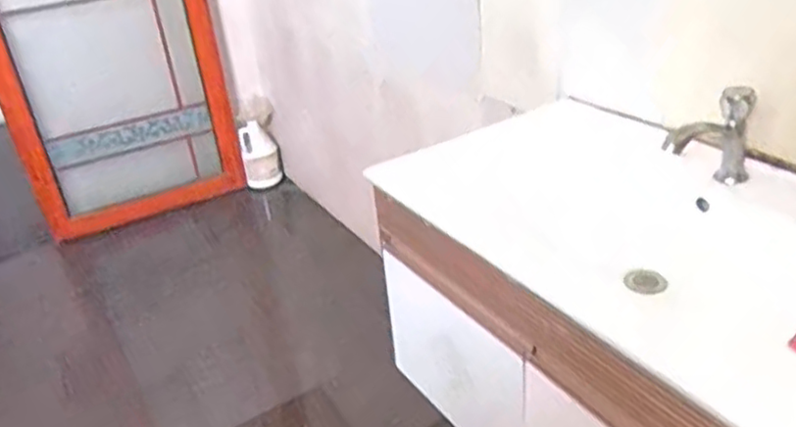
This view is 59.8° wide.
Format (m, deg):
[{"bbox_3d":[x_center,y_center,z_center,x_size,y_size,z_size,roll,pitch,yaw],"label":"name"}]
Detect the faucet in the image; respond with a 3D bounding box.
[{"bbox_3d":[0.427,-0.097,0.957,0.132,0.140,0.040,-16,31,-18],"label":"faucet"}]

